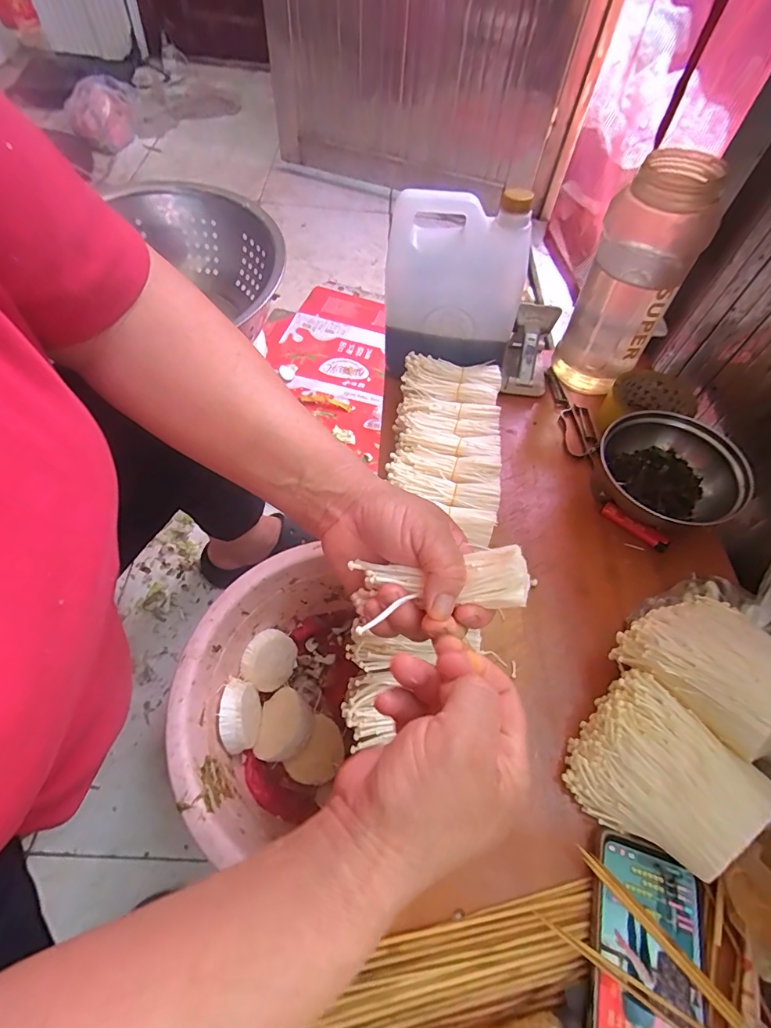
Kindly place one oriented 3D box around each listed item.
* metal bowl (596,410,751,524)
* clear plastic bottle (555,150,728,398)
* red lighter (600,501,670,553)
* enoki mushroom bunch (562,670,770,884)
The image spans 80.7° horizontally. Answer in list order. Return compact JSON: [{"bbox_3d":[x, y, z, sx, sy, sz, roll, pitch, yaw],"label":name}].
[{"bbox_3d":[0.319,-0.047,0.519,0.137,0.072,0.153,-13,61,-11],"label":"metal bowl"},{"bbox_3d":[0.287,-0.265,0.545,0.104,0.256,0.090,28,61,12],"label":"clear plastic bottle"},{"bbox_3d":[0.280,0.015,0.511,0.076,0.013,0.014,40,65,18],"label":"red lighter"},{"bbox_3d":[0.209,0.196,0.351,0.110,0.085,0.100,40,65,18],"label":"enoki mushroom bunch"}]

